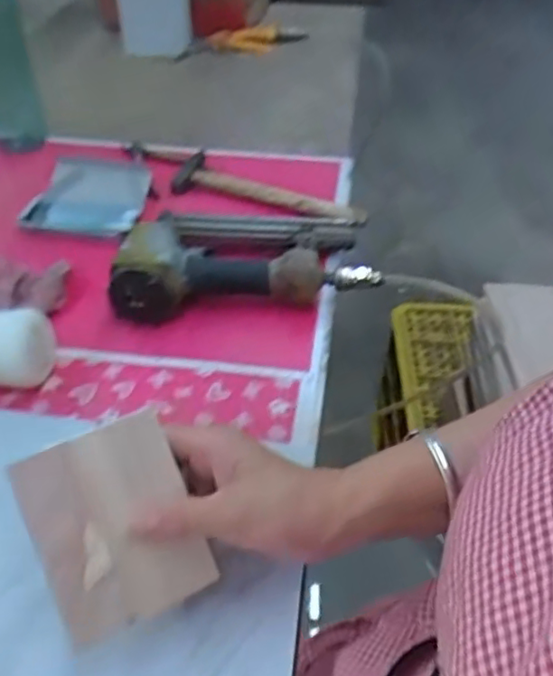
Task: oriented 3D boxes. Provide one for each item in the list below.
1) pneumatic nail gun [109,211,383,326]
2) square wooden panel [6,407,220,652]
[{"bbox_3d":[-0.037,-0.085,0.630,0.252,0.064,0.151,-7,43,-10],"label":"pneumatic nail gun"},{"bbox_3d":[-0.091,0.105,0.353,0.084,0.009,0.107,-22,86,-20],"label":"square wooden panel"}]

